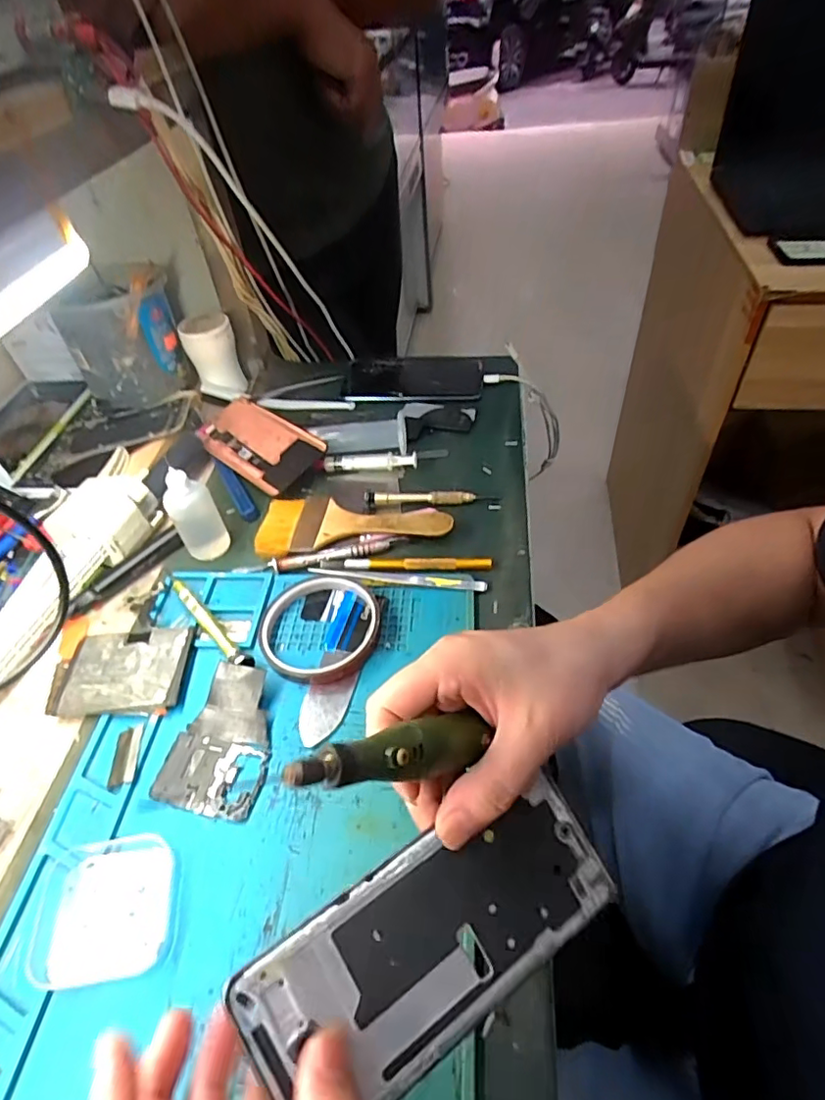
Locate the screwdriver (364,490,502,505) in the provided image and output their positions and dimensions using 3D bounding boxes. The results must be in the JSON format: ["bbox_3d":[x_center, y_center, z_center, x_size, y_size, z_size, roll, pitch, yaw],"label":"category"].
[{"bbox_3d":[0.017,-0.047,0.494,0.115,0.014,0.010,-2,47,4],"label":"screwdriver"}]

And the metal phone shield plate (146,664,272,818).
[{"bbox_3d":[-0.118,0.115,0.355,0.063,0.013,0.089,6,48,12],"label":"metal phone shield plate"}]

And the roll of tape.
[{"bbox_3d":[-0.068,0.054,0.410,0.088,0.014,0.087,-3,47,3],"label":"roll of tape"}]

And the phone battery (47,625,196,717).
[{"bbox_3d":[-0.210,0.086,0.399,0.101,0.010,0.064,-5,47,2],"label":"phone battery"}]

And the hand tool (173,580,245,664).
[{"bbox_3d":[-0.152,0.055,0.420,0.009,0.013,0.102,-36,53,-25],"label":"hand tool"}]

